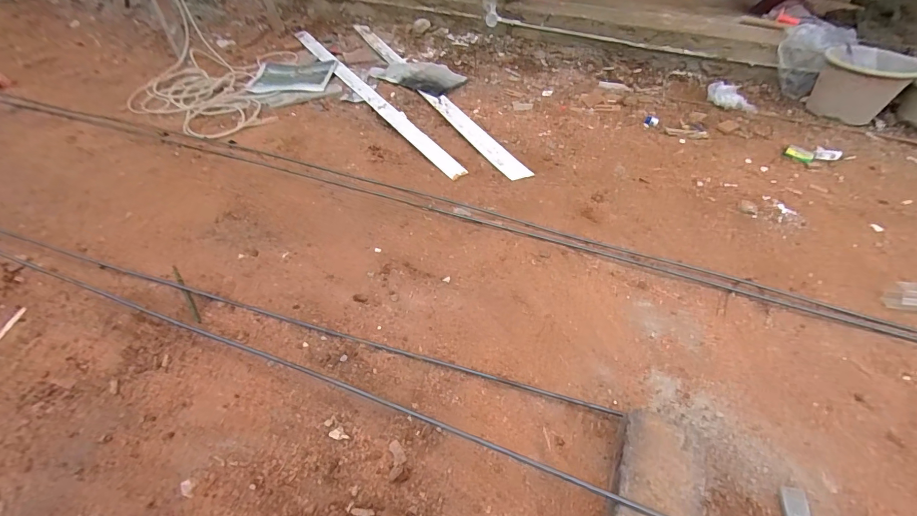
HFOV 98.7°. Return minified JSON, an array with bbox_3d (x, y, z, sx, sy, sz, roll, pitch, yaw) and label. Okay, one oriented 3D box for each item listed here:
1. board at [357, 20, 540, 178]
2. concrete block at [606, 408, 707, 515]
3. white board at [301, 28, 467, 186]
[{"bbox_3d":[-0.155,-0.724,1.636,0.083,0.021,1.482,-20,52,-22],"label":"board"},{"bbox_3d":[0.261,0.327,0.536,0.113,0.078,0.207,15,46,16],"label":"concrete block"},{"bbox_3d":[-0.417,-0.723,1.656,0.092,0.024,1.573,-27,52,-22],"label":"white board"}]

